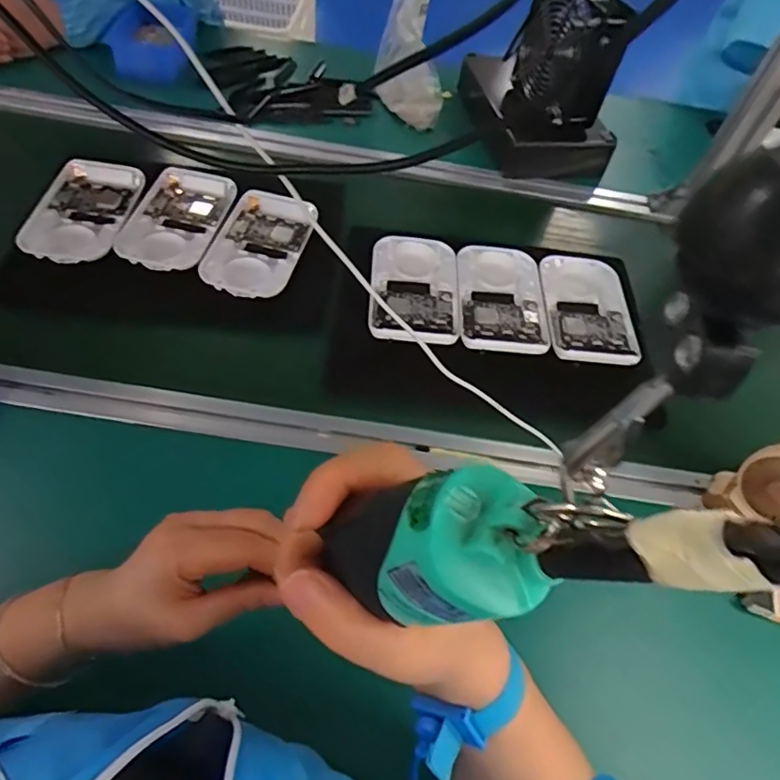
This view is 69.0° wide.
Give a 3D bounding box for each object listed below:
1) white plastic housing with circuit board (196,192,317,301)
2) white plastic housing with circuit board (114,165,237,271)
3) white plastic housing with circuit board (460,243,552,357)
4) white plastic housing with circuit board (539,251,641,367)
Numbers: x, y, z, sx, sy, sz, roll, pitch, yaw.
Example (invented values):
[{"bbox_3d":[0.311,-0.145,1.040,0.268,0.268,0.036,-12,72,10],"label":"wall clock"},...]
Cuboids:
[{"bbox_3d":[-0.152,-0.168,0.643,0.097,0.027,0.144,12,51,4],"label":"white plastic housing with circuit board"},{"bbox_3d":[-0.247,-0.203,0.657,0.098,0.028,0.164,9,56,1],"label":"white plastic housing with circuit board"},{"bbox_3d":[0.127,-0.109,0.643,0.097,0.014,0.162,4,56,-2],"label":"white plastic housing with circuit board"},{"bbox_3d":[0.227,-0.101,0.659,0.098,0.016,0.167,3,56,-3],"label":"white plastic housing with circuit board"}]

